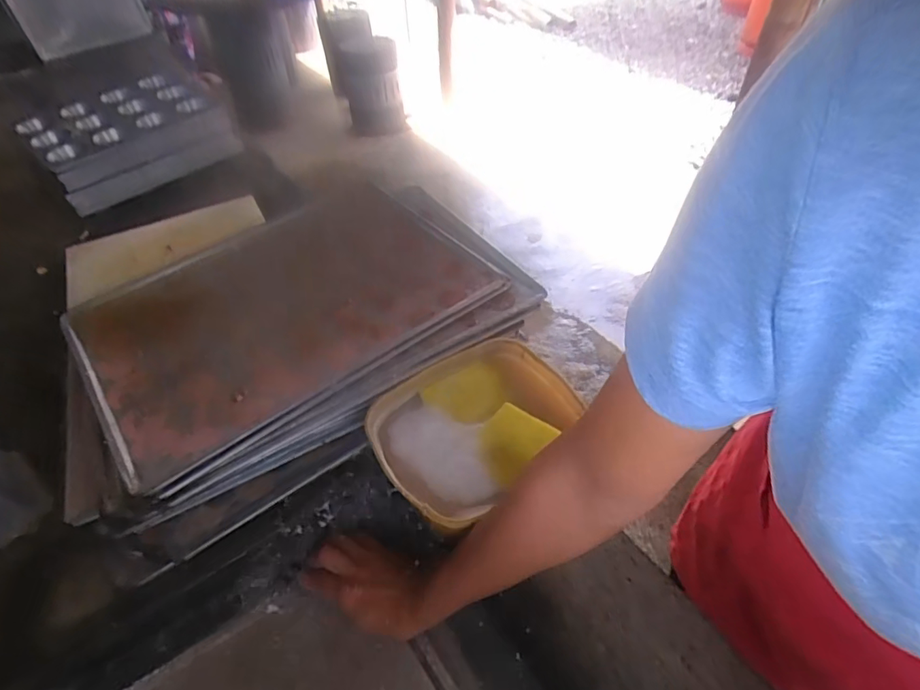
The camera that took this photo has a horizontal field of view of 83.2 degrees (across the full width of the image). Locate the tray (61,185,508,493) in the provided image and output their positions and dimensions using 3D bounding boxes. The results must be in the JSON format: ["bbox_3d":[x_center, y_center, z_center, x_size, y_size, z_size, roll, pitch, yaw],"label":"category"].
[{"bbox_3d":[-0.220,-0.062,0.639,0.443,0.019,0.347,-35,57,-26],"label":"tray"}]

